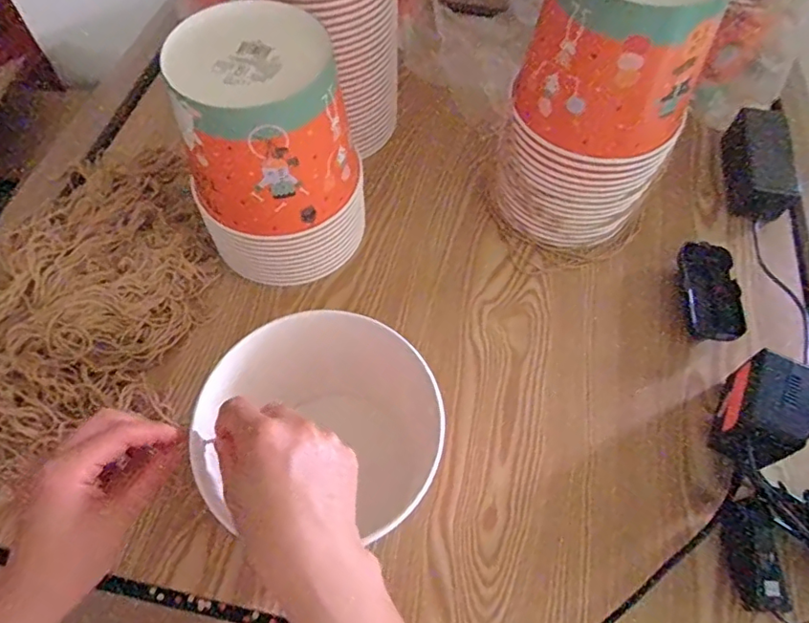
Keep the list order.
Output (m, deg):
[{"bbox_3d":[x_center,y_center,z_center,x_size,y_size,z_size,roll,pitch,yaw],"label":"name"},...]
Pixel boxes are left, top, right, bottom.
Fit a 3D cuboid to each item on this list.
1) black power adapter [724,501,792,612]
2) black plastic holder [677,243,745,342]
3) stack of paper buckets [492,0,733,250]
[{"bbox_3d":[0.275,0.195,0.433,0.035,0.025,0.075,1,61,-1],"label":"black power adapter"},{"bbox_3d":[0.312,-0.021,0.559,0.045,0.029,0.108,4,61,1],"label":"black plastic holder"},{"bbox_3d":[0.178,-0.187,0.509,0.145,0.257,0.140,33,65,16],"label":"stack of paper buckets"}]

